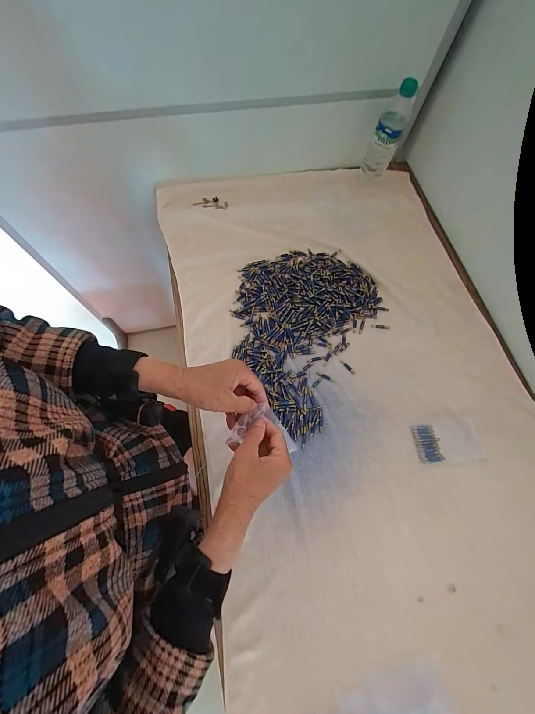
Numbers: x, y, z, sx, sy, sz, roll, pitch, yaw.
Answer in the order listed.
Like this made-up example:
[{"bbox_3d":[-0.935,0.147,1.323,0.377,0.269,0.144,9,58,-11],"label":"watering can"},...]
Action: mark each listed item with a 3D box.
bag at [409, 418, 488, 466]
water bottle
[{"bbox_3d":[0.346,0.163,0.557,0.125,0.009,0.076,-6,70,-4],"label":"bag"},{"bbox_3d":[0.287,-0.533,0.702,0.071,0.208,0.067,19,70,5],"label":"water bottle"}]

